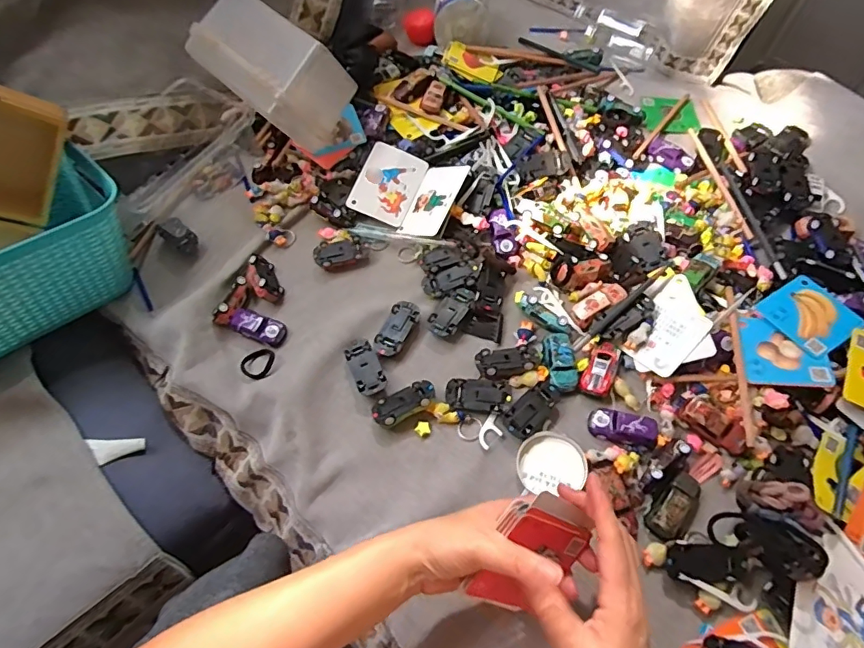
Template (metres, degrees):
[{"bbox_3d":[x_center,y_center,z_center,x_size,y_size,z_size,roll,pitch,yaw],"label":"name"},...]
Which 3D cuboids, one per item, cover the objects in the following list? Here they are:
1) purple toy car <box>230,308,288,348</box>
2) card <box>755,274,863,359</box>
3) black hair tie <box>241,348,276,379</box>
[{"bbox_3d":[-0.194,0.003,0.562,0.063,0.015,0.029,18,64,11],"label":"purple toy car"},{"bbox_3d":[0.387,-0.011,0.513,0.077,0.006,0.076,-28,57,-13],"label":"card"},{"bbox_3d":[-0.188,0.042,0.544,0.039,0.007,0.037,12,56,29],"label":"black hair tie"}]

